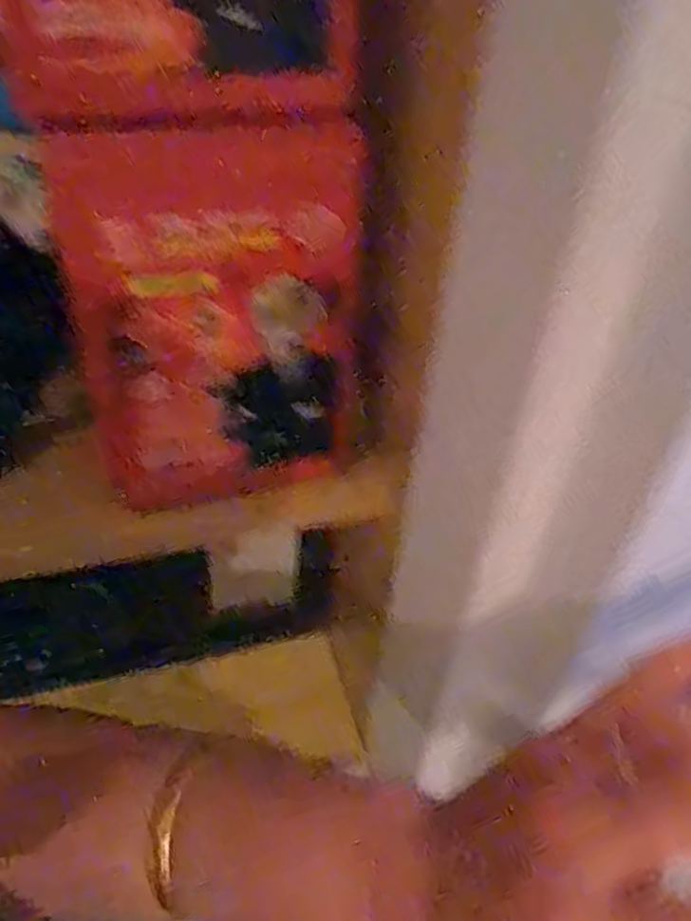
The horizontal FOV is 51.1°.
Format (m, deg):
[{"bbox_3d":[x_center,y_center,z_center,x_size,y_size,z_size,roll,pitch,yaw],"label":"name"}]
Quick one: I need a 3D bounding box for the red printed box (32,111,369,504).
[{"bbox_3d":[-0.062,-0.062,0.351,0.132,0.189,0.028,3,45,-5],"label":"red printed box"}]

